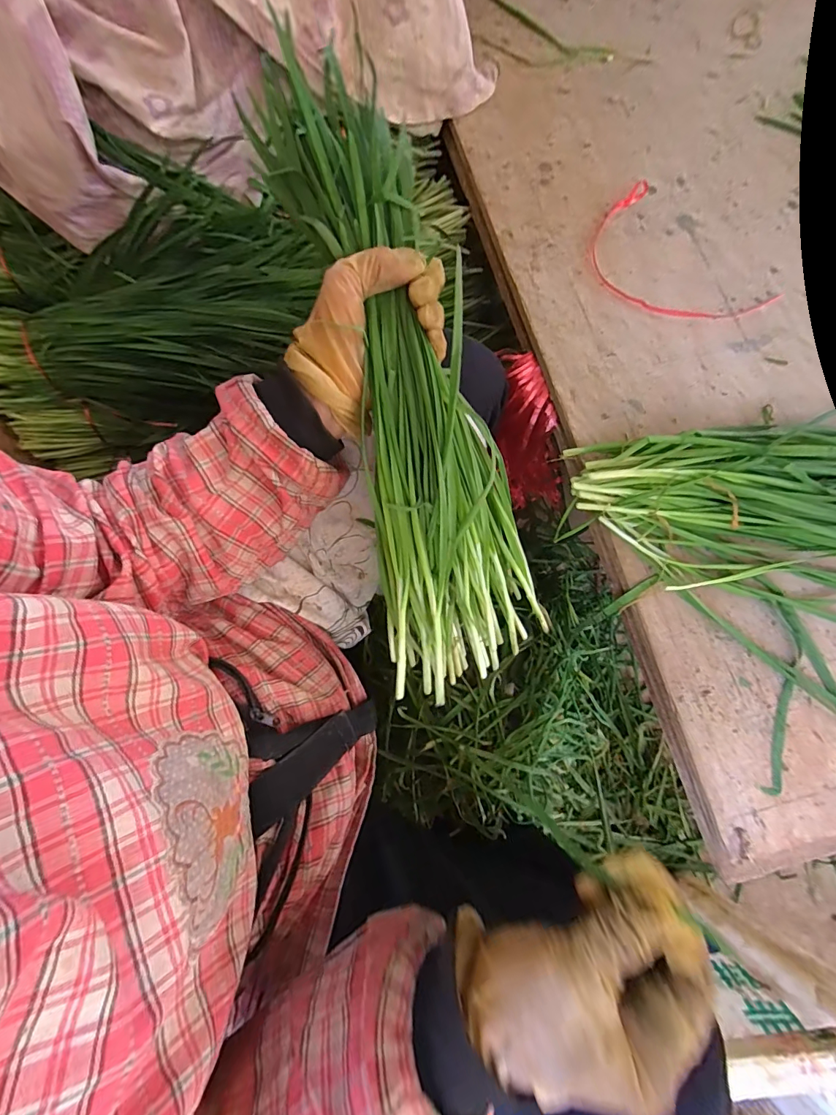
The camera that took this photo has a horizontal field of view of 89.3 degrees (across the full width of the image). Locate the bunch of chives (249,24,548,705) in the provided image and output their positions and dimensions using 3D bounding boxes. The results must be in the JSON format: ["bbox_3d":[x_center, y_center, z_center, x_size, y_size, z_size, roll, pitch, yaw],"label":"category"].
[{"bbox_3d":[-0.006,-0.119,0.304,0.129,0.082,0.434,-16,98,-4],"label":"bunch of chives"}]

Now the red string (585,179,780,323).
[{"bbox_3d":[0.253,-0.295,0.431,0.125,0.005,0.188,-37,79,-8],"label":"red string"}]

